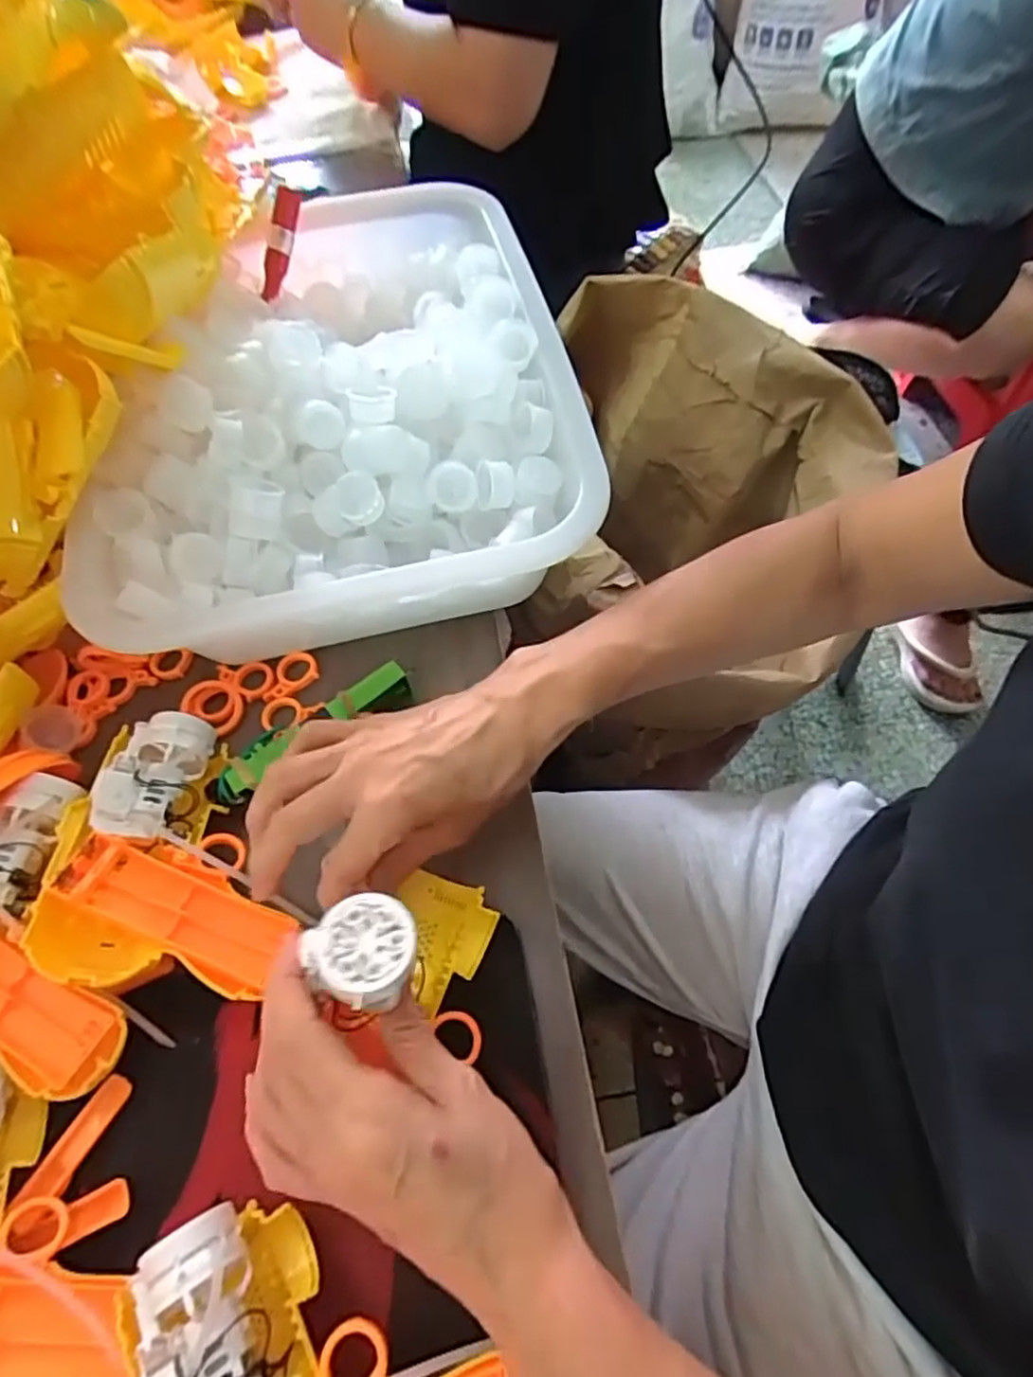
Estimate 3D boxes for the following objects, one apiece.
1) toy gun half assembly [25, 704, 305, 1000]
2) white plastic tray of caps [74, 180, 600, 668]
[{"bbox_3d":[-0.169,0.076,0.352,0.104,0.041,0.146,-3,61,3],"label":"toy gun half assembly"},{"bbox_3d":[-0.123,-0.199,0.463,0.297,0.082,0.390,-13,61,-3],"label":"white plastic tray of caps"}]

